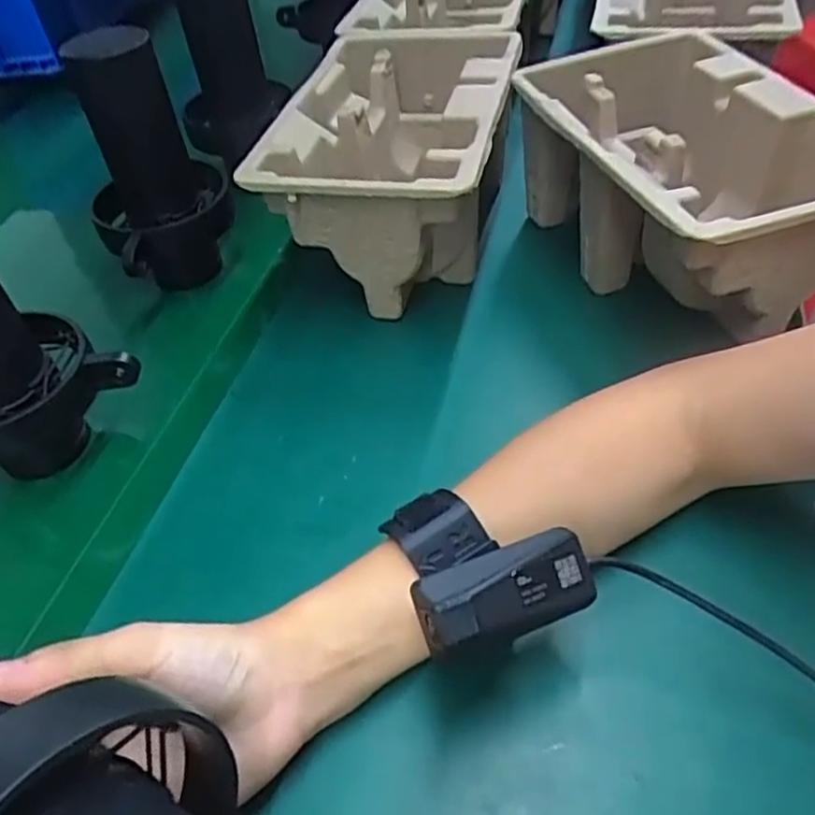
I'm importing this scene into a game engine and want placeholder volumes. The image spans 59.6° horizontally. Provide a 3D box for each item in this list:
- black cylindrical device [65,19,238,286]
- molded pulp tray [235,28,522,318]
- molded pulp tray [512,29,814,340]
[{"bbox_3d":[-0.178,-0.163,0.495,0.092,0.171,0.076,-18,47,-12],"label":"black cylindrical device"},{"bbox_3d":[-0.003,-0.177,0.515,0.141,0.106,0.230,7,47,11],"label":"molded pulp tray"},{"bbox_3d":[0.175,-0.144,0.466,0.152,0.105,0.228,-15,47,-9],"label":"molded pulp tray"}]

